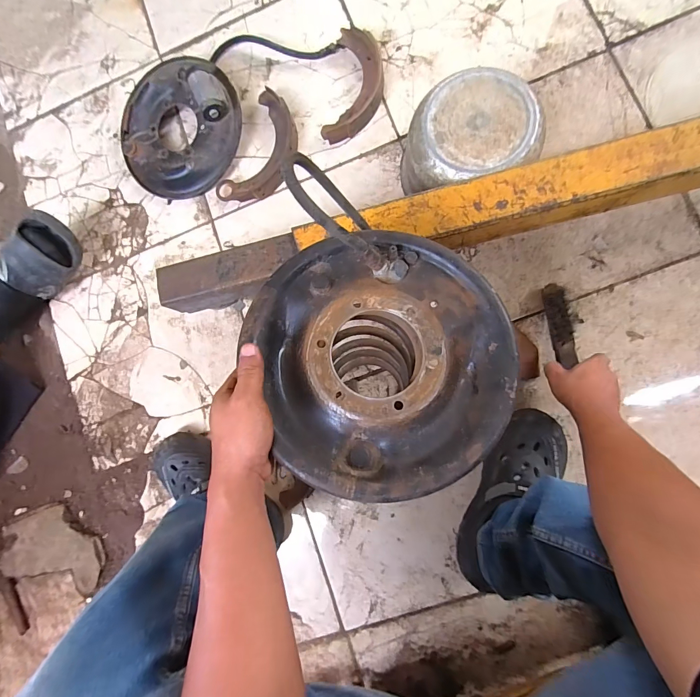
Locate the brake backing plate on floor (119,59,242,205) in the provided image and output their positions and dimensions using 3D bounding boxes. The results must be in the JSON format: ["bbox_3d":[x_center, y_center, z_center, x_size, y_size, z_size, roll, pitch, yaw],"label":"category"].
[{"bbox_3d":[-0.357,-0.453,0.730,0.277,0.085,0.256,-1,86,8],"label":"brake backing plate on floor"}]

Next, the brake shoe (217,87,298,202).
[{"bbox_3d":[-0.170,-0.384,0.720,0.119,0.031,0.224,26,91,9],"label":"brake shoe"}]

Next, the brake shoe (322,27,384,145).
[{"bbox_3d":[0.012,-0.505,0.701,0.102,0.040,0.220,9,88,9],"label":"brake shoe"}]

